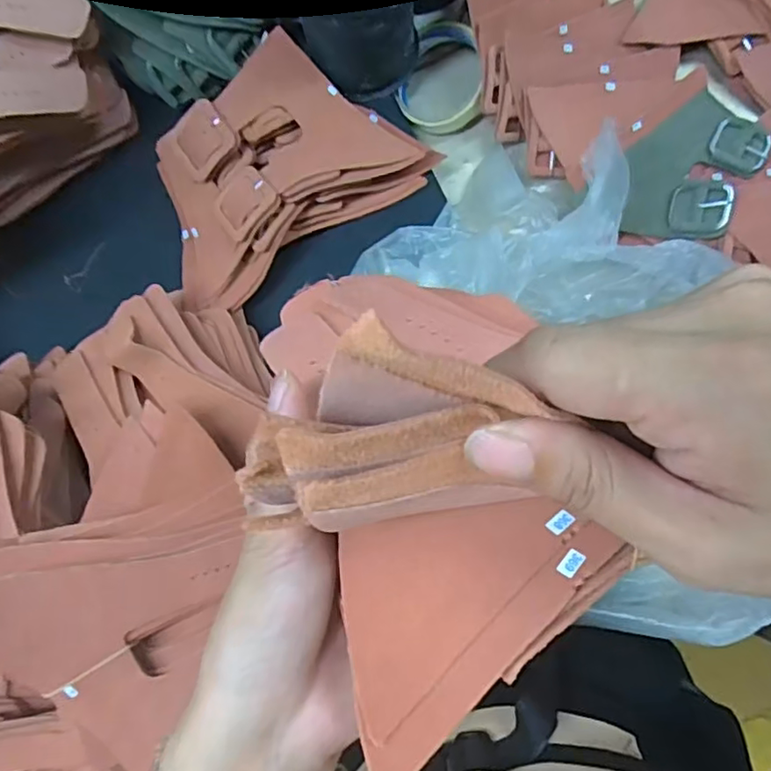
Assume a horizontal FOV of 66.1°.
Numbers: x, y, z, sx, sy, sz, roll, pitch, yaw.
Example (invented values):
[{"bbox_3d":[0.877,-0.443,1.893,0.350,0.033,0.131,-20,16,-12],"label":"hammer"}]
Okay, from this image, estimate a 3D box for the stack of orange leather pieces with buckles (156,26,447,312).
[{"bbox_3d":[-0.092,-0.183,0.498,0.227,0.061,0.148,-35,85,4],"label":"stack of orange leather pieces with buckles"}]

